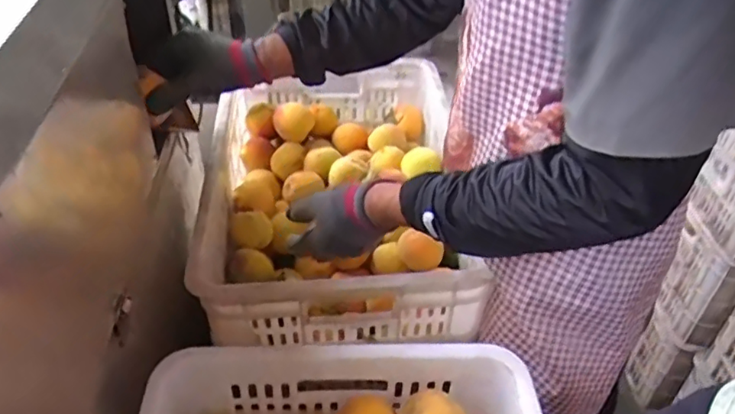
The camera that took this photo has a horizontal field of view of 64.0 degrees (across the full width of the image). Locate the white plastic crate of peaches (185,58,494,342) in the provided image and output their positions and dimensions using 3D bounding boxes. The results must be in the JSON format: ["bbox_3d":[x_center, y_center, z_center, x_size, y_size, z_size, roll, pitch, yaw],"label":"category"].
[{"bbox_3d":[-0.037,-0.030,0.889,0.362,0.179,0.530,-1,39,-4],"label":"white plastic crate of peaches"}]

